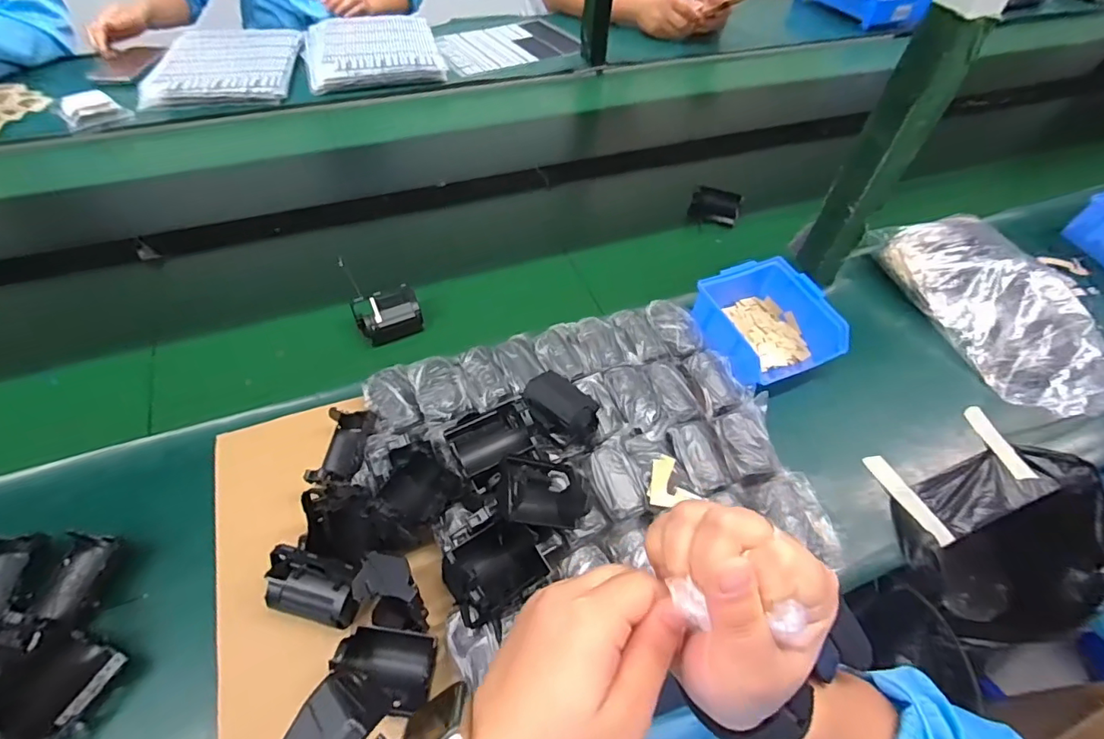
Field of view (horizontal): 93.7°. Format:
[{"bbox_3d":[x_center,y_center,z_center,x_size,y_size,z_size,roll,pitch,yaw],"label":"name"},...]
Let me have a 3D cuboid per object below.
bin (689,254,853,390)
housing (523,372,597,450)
[{"bbox_3d":[0.236,-0.054,0.596,0.134,0.067,0.141,-17,56,-16],"label":"bin"},{"bbox_3d":[0.009,0.035,0.475,0.044,0.030,0.073,-34,62,-26],"label":"housing"}]

